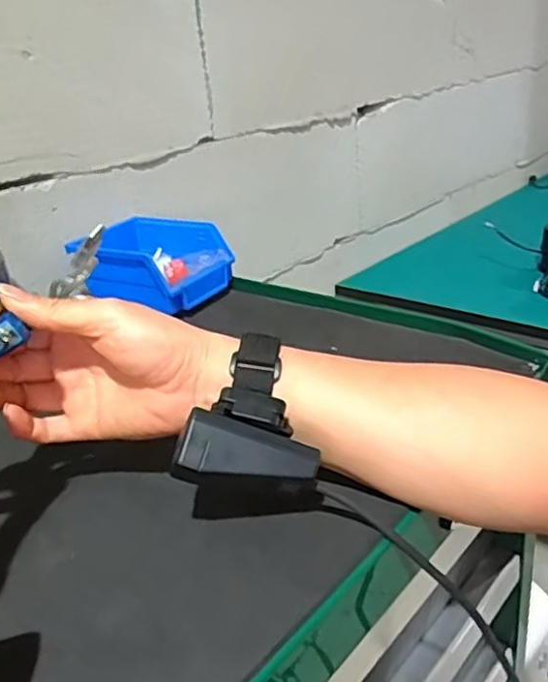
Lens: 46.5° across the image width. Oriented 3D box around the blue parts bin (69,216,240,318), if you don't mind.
[{"bbox_3d":[-0.128,-0.083,0.677,0.154,0.061,0.109,12,31,33],"label":"blue parts bin"}]

